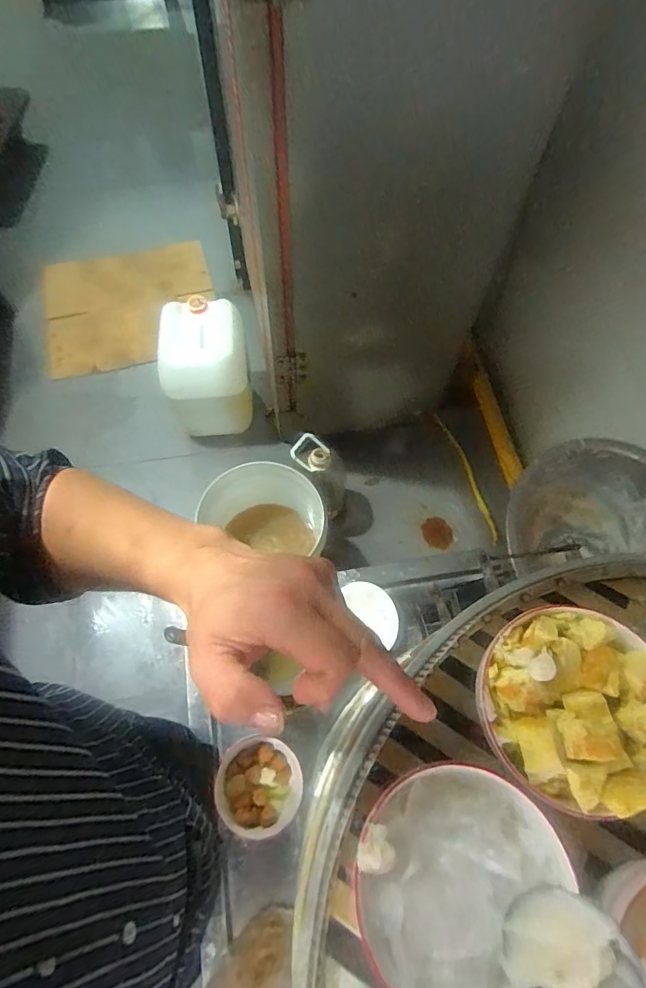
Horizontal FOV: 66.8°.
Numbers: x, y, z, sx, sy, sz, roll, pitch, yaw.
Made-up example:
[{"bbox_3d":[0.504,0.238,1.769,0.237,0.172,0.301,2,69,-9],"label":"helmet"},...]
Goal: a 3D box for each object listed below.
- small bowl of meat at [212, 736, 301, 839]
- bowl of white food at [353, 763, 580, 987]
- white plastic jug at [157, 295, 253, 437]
[{"bbox_3d":[-0.098,0.446,0.753,0.124,0.062,0.127,1,65,-1],"label":"small bowl of meat"},{"bbox_3d":[0.078,0.243,0.307,0.122,0.060,0.129,1,65,-1],"label":"bowl of white food"},{"bbox_3d":[-0.366,-0.374,1.571,0.258,0.405,0.308,-8,66,-5],"label":"white plastic jug"}]

